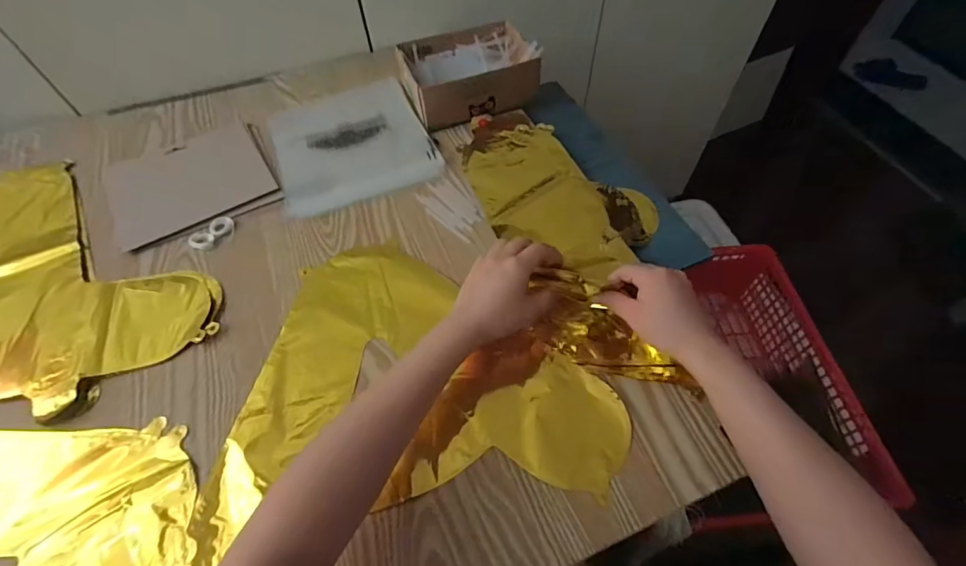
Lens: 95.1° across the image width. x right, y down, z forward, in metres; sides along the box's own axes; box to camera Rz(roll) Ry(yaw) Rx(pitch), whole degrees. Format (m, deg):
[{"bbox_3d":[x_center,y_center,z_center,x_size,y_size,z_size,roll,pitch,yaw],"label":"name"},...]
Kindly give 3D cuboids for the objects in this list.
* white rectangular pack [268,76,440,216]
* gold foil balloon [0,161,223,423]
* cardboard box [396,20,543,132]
[{"bbox_3d":[-0.188,-0.206,0.630,0.210,0.018,0.219,-19,58,-10],"label":"white rectangular pack"},{"bbox_3d":[-0.487,-0.027,0.519,0.237,0.010,0.390,-32,62,-18],"label":"gold foil balloon"},{"bbox_3d":[-0.024,-0.312,0.660,0.186,0.066,0.126,-20,59,-11],"label":"cardboard box"}]

